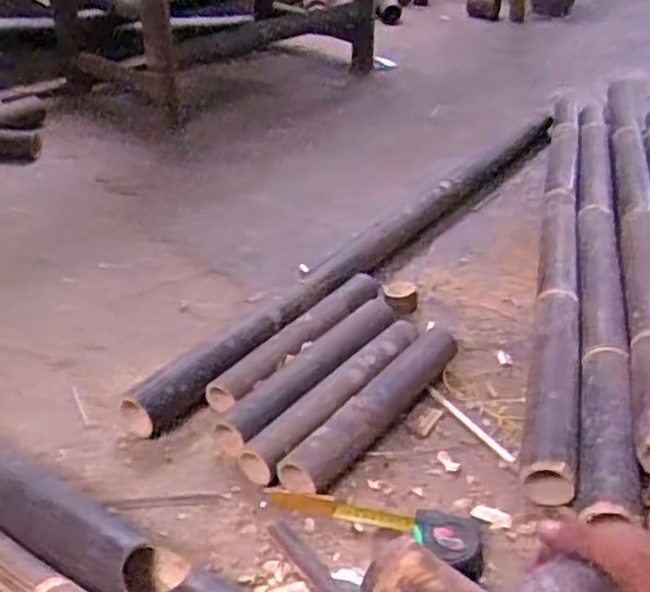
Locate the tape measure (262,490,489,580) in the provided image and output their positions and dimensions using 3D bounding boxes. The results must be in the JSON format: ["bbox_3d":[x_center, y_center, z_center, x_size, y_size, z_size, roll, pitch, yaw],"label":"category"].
[{"bbox_3d":[0.050,0.269,0.878,0.268,0.038,0.085,3,33,24],"label":"tape measure"}]

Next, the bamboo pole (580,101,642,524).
[{"bbox_3d":[0.523,-0.135,1.442,0.072,0.064,1.473,10,34,13],"label":"bamboo pole"}]

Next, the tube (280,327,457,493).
[{"bbox_3d":[0.086,0.144,1.081,0.064,0.059,0.413,23,39,30],"label":"tube"}]

